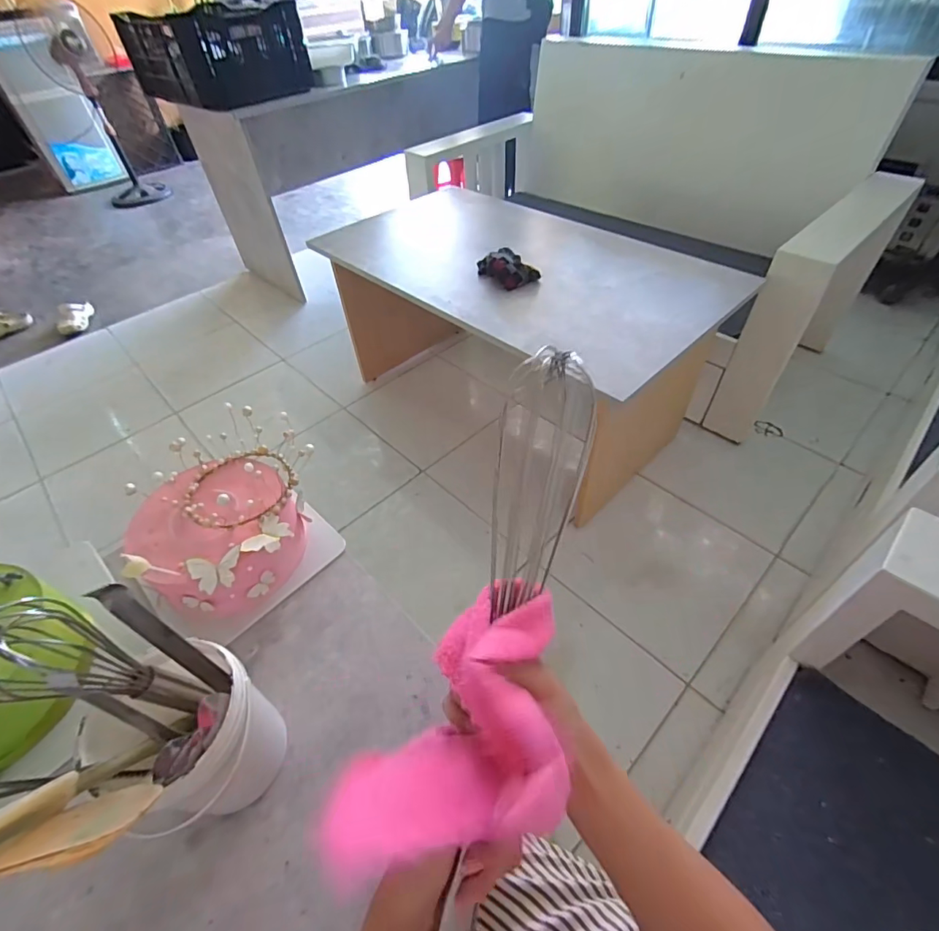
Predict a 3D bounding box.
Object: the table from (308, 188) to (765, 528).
[{"bbox_3d":[0.112,-0.378,1.283,0.600,0.431,1.007,-37,56,-26],"label":"table"}]

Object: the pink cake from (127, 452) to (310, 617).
[{"bbox_3d":[-0.283,0.072,0.551,0.163,0.100,0.186,34,59,29],"label":"pink cake"}]

